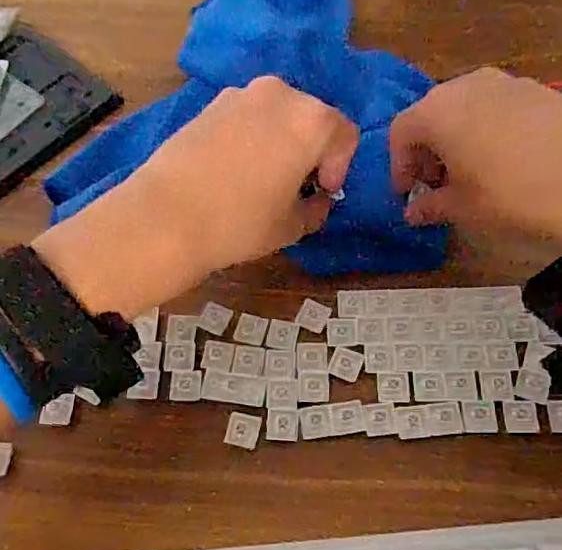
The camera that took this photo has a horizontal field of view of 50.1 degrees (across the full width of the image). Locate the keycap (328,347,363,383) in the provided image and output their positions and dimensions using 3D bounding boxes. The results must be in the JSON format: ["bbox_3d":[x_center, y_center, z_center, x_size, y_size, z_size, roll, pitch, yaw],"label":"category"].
[{"bbox_3d":[0.038,0.052,0.351,0.017,0.004,0.018,19,65,13],"label":"keycap"}]

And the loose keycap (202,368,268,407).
[{"bbox_3d":[-0.027,0.065,0.347,0.036,0.004,0.017,8,63,8],"label":"loose keycap"}]

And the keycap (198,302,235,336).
[{"bbox_3d":[-0.040,0.027,0.370,0.017,0.004,0.019,17,65,12],"label":"keycap"}]

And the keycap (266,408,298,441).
[{"bbox_3d":[0.001,0.084,0.339,0.017,0.004,0.017,2,63,4],"label":"keycap"}]

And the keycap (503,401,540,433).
[{"bbox_3d":[0.133,0.079,0.333,0.018,0.004,0.017,-1,62,3],"label":"keycap"}]

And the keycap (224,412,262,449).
[{"bbox_3d":[-0.021,0.087,0.339,0.018,0.004,0.018,10,64,9],"label":"keycap"}]

